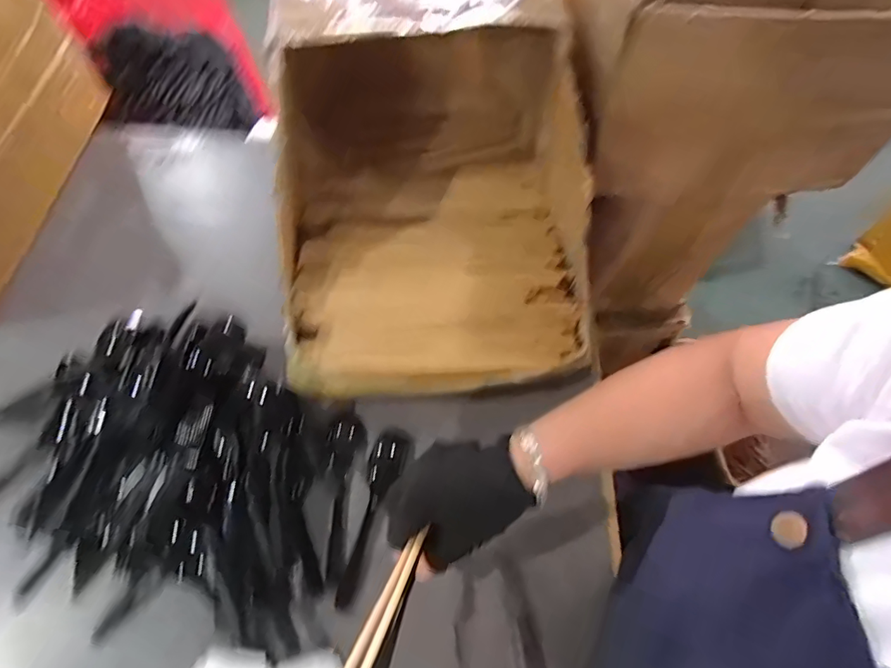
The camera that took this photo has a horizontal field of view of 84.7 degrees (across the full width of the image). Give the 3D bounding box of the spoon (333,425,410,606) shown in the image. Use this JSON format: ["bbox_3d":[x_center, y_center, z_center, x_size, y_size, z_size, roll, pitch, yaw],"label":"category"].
[{"bbox_3d":[-0.073,0.165,0.459,0.032,0.016,0.157,19,62,7],"label":"spoon"}]

